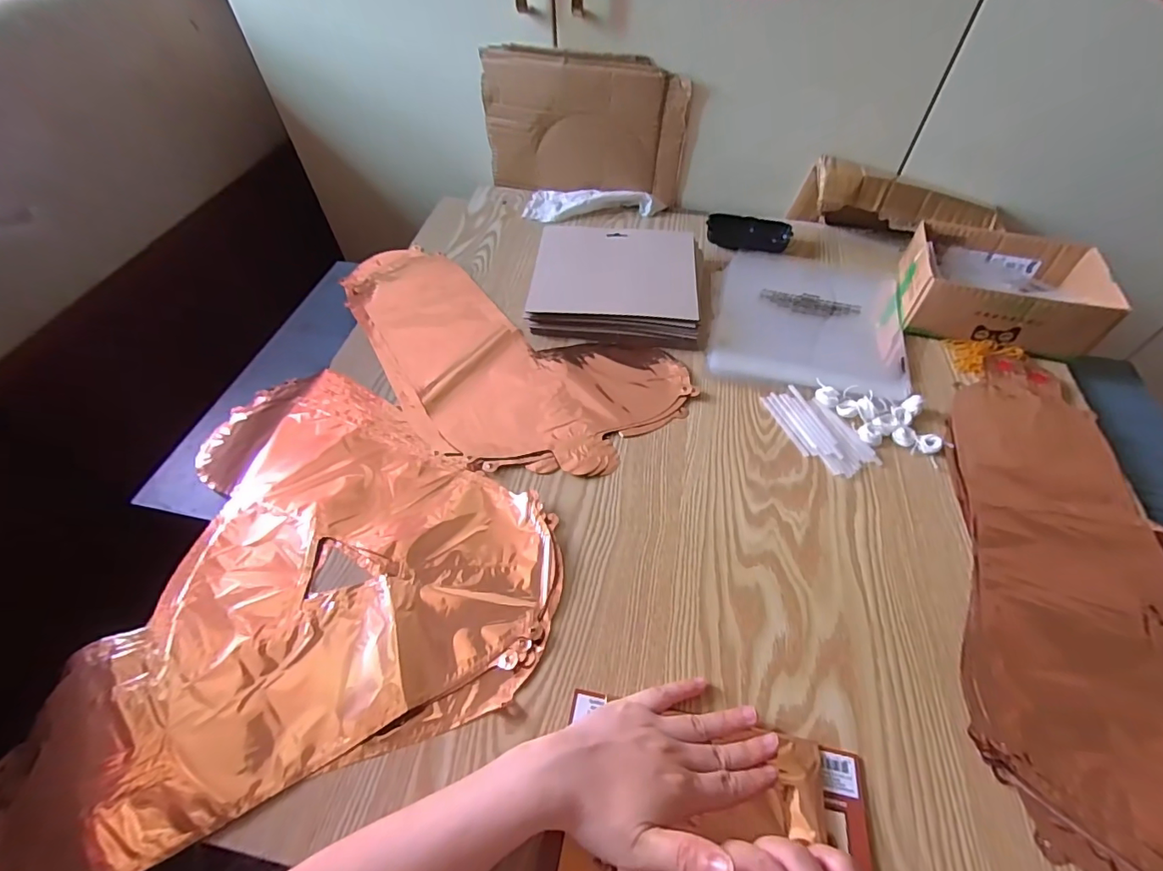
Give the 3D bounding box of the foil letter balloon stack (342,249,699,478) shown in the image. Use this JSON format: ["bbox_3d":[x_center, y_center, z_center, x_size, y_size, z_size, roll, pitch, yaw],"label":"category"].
[{"bbox_3d":[-0.119,-0.091,0.566,0.450,0.008,0.223,28,58,20],"label":"foil letter balloon stack"}]

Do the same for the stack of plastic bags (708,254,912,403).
[{"bbox_3d":[0.271,-0.147,0.597,0.202,0.012,0.251,14,54,11],"label":"stack of plastic bags"}]

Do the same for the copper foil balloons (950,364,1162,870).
[{"bbox_3d":[0.414,0.120,0.389,0.211,0.014,0.437,16,54,13],"label":"copper foil balloons"}]

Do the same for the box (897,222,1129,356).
[{"bbox_3d":[0.468,-0.167,0.569,0.183,0.063,0.141,16,54,13],"label":"box"}]

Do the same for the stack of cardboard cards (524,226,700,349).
[{"bbox_3d":[0.041,-0.185,0.609,0.198,0.039,0.184,3,53,4],"label":"stack of cardboard cards"}]

